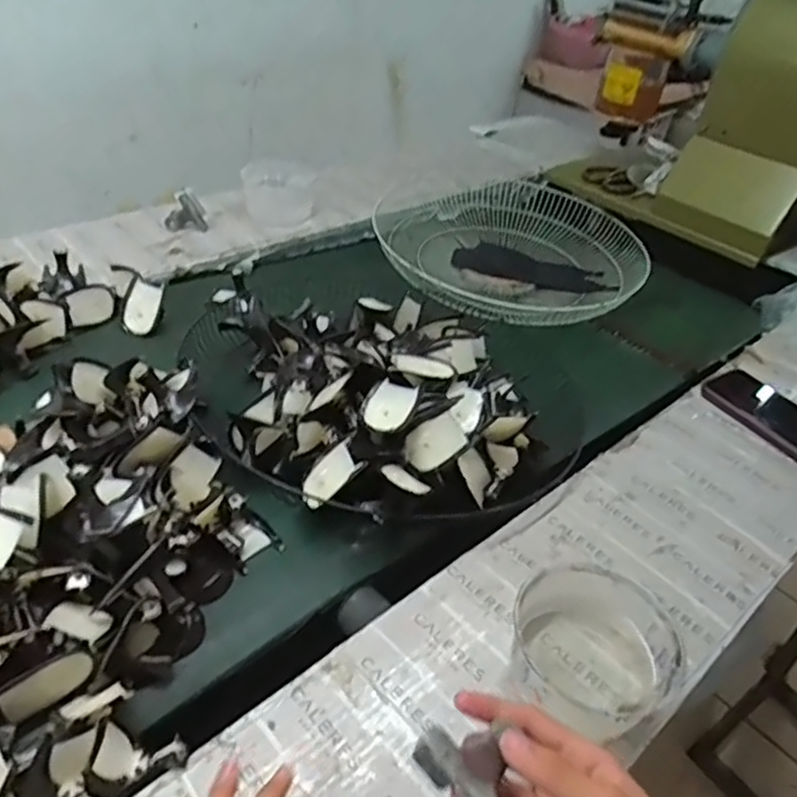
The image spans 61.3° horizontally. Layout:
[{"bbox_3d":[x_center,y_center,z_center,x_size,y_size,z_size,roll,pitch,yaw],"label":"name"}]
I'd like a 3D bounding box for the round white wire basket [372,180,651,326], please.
[{"bbox_3d":[0.185,-0.236,1.101,0.423,0.079,0.432,5,39,-4],"label":"round white wire basket"}]

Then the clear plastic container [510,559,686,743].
[{"bbox_3d":[0.134,0.185,0.487,0.116,0.063,0.110,5,39,-4],"label":"clear plastic container"}]

